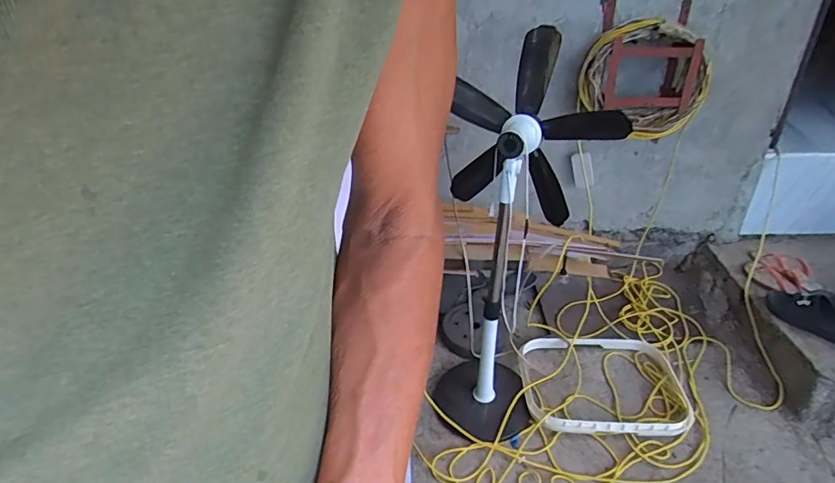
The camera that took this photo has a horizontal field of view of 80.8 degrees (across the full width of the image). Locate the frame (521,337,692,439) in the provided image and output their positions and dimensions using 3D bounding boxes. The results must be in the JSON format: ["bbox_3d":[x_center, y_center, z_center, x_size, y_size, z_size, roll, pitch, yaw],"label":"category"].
[{"bbox_3d":[0.527,0.400,1.417,0.450,0.047,0.357,0,32,2],"label":"frame"}]

